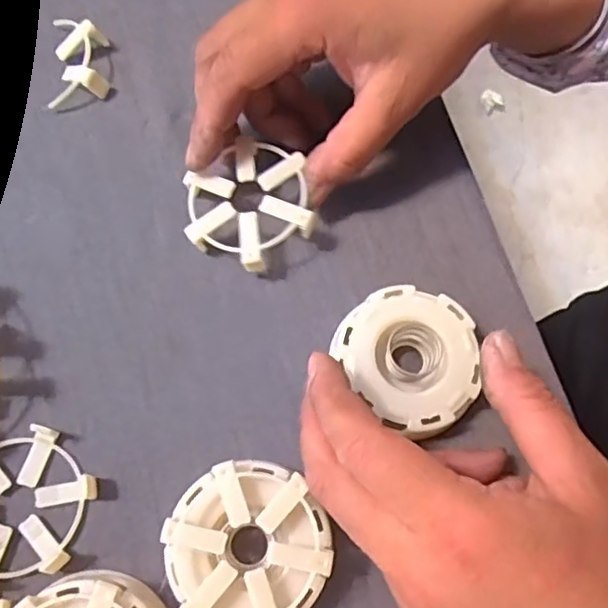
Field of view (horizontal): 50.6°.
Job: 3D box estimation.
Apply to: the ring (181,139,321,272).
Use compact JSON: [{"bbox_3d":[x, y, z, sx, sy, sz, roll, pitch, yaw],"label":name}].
[{"bbox_3d":[-0.025,-0.047,0.299,0.060,0.010,0.058,0,70,0],"label":"ring"}]

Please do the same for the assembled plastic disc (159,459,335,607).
[{"bbox_3d":[-0.022,0.095,0.252,0.061,0.025,0.062,2,73,-6],"label":"assembled plastic disc"}]

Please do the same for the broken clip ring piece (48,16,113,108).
[{"bbox_3d":[-0.115,-0.125,0.332,0.029,0.015,0.046,3,73,-6],"label":"broken clip ring piece"}]

